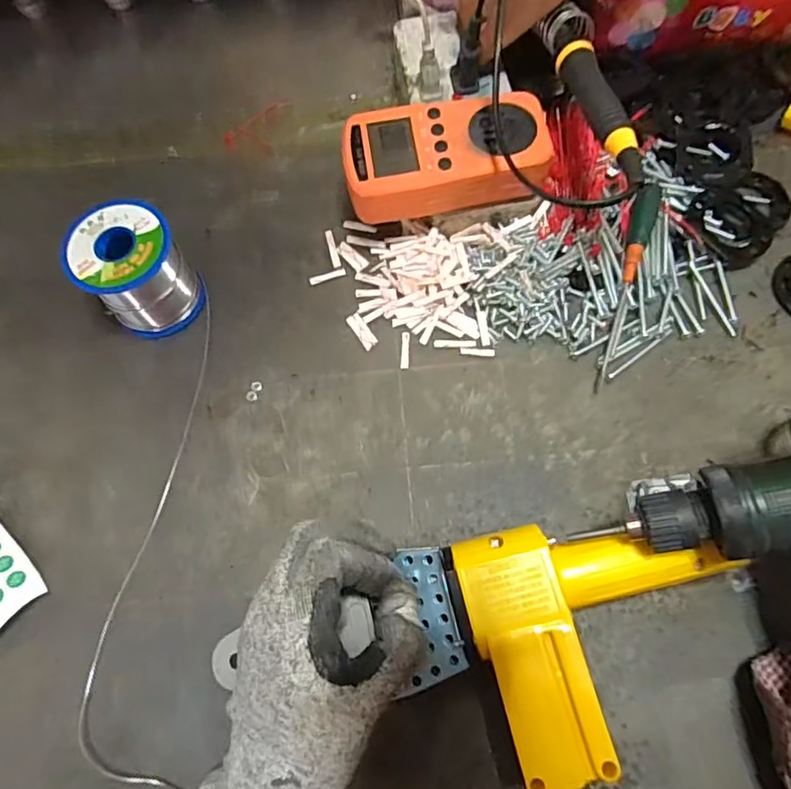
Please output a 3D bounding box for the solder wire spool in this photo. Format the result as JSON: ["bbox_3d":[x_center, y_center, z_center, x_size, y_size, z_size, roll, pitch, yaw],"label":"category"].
[{"bbox_3d":[-0.171,-0.082,0.369,0.062,0.065,0.063,-31,71,-8],"label":"solder wire spool"}]

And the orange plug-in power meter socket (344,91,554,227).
[{"bbox_3d":[0.032,-0.151,0.355,0.126,0.025,0.073,-2,71,2],"label":"orange plug-in power meter socket"}]

